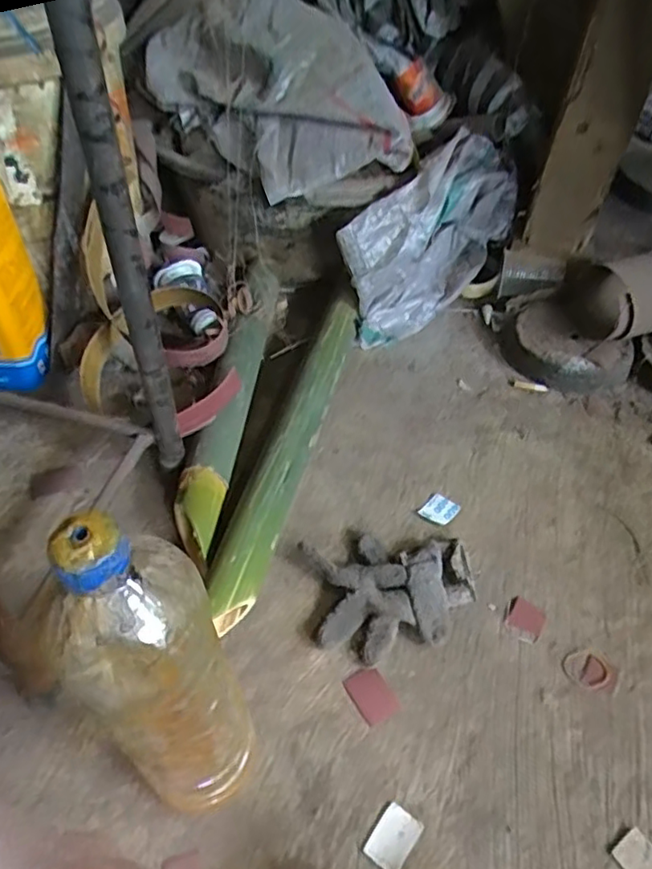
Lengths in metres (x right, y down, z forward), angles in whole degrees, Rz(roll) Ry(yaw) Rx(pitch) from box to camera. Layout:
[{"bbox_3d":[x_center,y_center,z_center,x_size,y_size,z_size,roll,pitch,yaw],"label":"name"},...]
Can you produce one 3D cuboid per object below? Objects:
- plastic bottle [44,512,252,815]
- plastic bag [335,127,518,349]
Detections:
[{"bbox_3d":[-0.092,0.146,0.355,0.075,0.269,0.063,-32,57,-26],"label":"plastic bottle"},{"bbox_3d":[0.143,-0.263,0.831,0.081,0.187,0.296,37,56,27],"label":"plastic bag"}]

